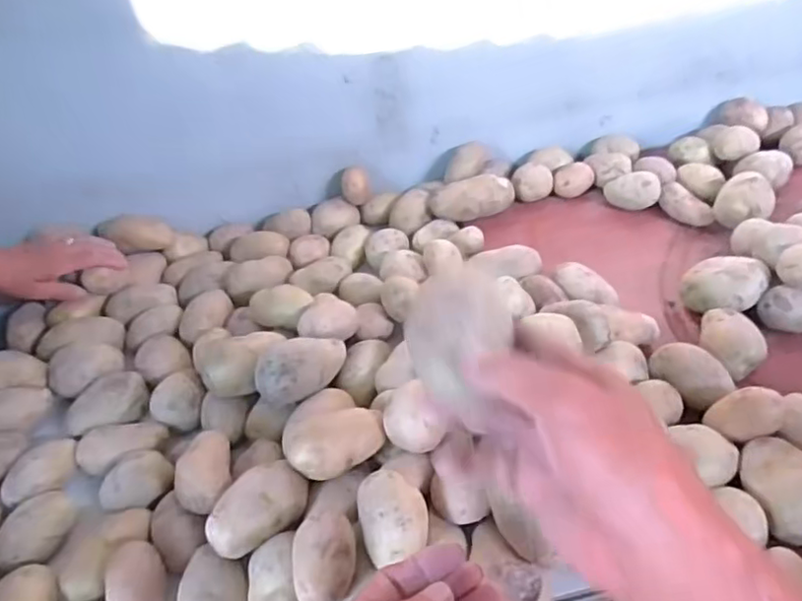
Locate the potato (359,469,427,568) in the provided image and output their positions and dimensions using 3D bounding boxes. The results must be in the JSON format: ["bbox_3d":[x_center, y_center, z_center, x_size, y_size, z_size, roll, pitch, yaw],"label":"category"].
[{"bbox_3d":[-0.006,0.165,0.470,0.048,0.038,0.067,-12,41,-6],"label":"potato"}]

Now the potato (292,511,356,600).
[{"bbox_3d":[-0.055,0.190,0.447,0.042,0.039,0.063,-7,41,-1],"label":"potato"}]

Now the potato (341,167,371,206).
[{"bbox_3d":[-0.059,-0.150,0.836,0.039,0.050,0.032,-10,41,-4],"label":"potato"}]

